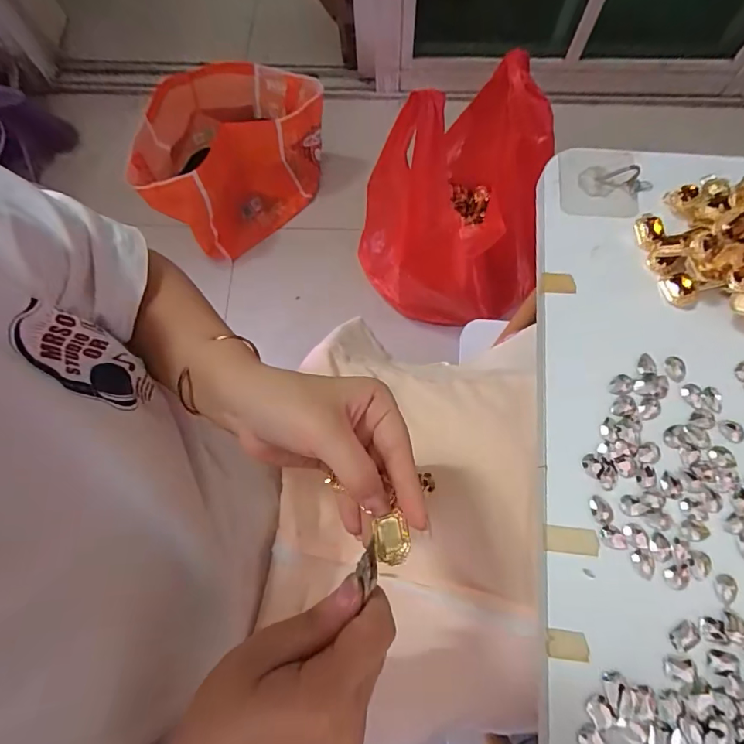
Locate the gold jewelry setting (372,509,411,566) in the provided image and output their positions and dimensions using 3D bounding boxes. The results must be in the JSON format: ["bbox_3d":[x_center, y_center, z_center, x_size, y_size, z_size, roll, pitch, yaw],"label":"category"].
[{"bbox_3d":[0.010,0.084,0.233,0.018,0.008,0.024,-9,75,-1],"label":"gold jewelry setting"}]

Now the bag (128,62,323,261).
[{"bbox_3d":[-0.270,-0.410,0.875,0.227,0.214,0.344,42,79,11],"label":"bag"}]

